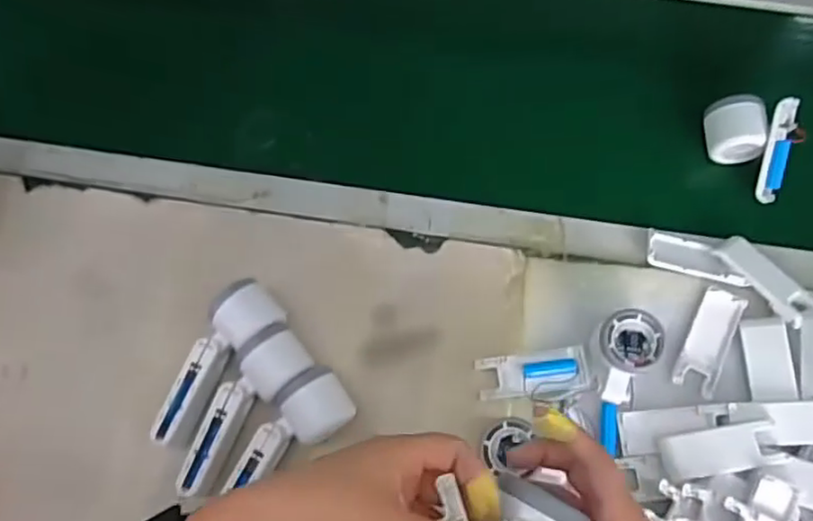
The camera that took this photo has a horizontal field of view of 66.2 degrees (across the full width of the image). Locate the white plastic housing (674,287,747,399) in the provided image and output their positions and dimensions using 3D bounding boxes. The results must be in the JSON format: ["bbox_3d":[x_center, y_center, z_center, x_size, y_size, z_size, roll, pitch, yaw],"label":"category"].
[{"bbox_3d":[0.298,0.079,0.612,0.039,0.012,0.104,26,73,9],"label":"white plastic housing"}]

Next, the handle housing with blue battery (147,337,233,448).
[{"bbox_3d":[-0.202,0.123,0.592,0.039,0.024,0.105,18,72,6],"label":"handle housing with blue battery"}]

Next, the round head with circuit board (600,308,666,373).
[{"bbox_3d":[0.211,0.079,0.595,0.061,0.045,0.056,0,71,0],"label":"round head with circuit board"}]

